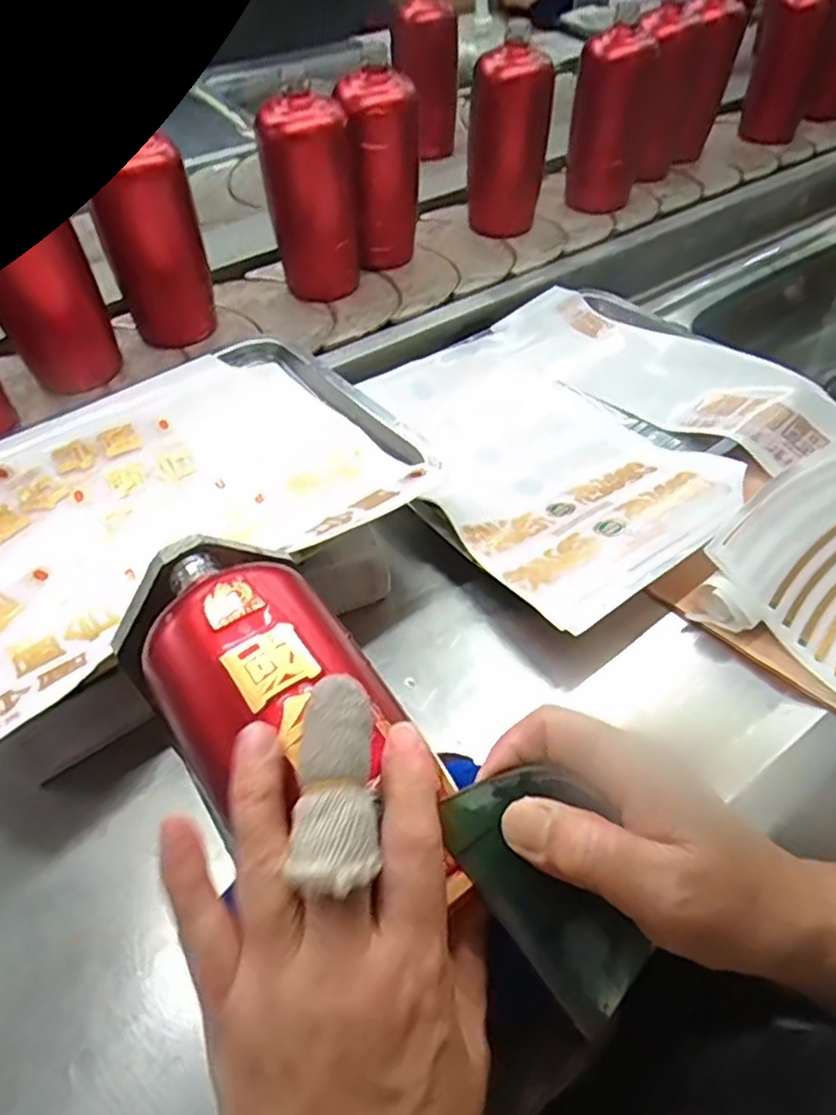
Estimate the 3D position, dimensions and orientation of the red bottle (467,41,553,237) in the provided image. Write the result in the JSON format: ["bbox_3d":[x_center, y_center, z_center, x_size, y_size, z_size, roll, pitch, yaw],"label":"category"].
[{"bbox_3d":[0.098,-0.450,0.740,0.076,0.161,0.065,-4,50,1],"label":"red bottle"}]

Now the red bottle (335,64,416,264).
[{"bbox_3d":[-0.043,-0.383,0.684,0.074,0.171,0.061,-30,55,-21],"label":"red bottle"}]

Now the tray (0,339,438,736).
[{"bbox_3d":[-0.192,-0.048,0.455,0.337,0.039,0.277,-34,57,-23],"label":"tray"}]

